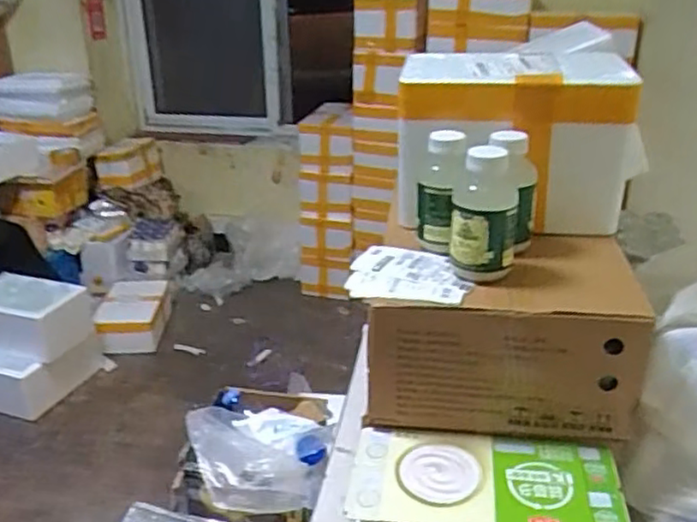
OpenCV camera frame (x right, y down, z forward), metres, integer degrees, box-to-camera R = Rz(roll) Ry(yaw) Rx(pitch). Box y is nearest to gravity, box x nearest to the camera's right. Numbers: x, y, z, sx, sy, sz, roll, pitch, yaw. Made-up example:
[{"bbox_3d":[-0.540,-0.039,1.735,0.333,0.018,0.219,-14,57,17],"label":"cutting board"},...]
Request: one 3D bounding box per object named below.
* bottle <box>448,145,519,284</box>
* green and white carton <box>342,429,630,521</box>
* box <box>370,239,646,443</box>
[{"bbox_3d":[0.134,-0.048,0.671,0.063,0.124,0.061,4,27,8],"label":"bottle"},{"bbox_3d":[0.129,0.232,0.655,0.246,0.067,0.120,4,27,8],"label":"green and white carton"},{"bbox_3d":[0.161,0.077,0.727,0.260,0.157,0.157,3,27,6],"label":"box"}]

